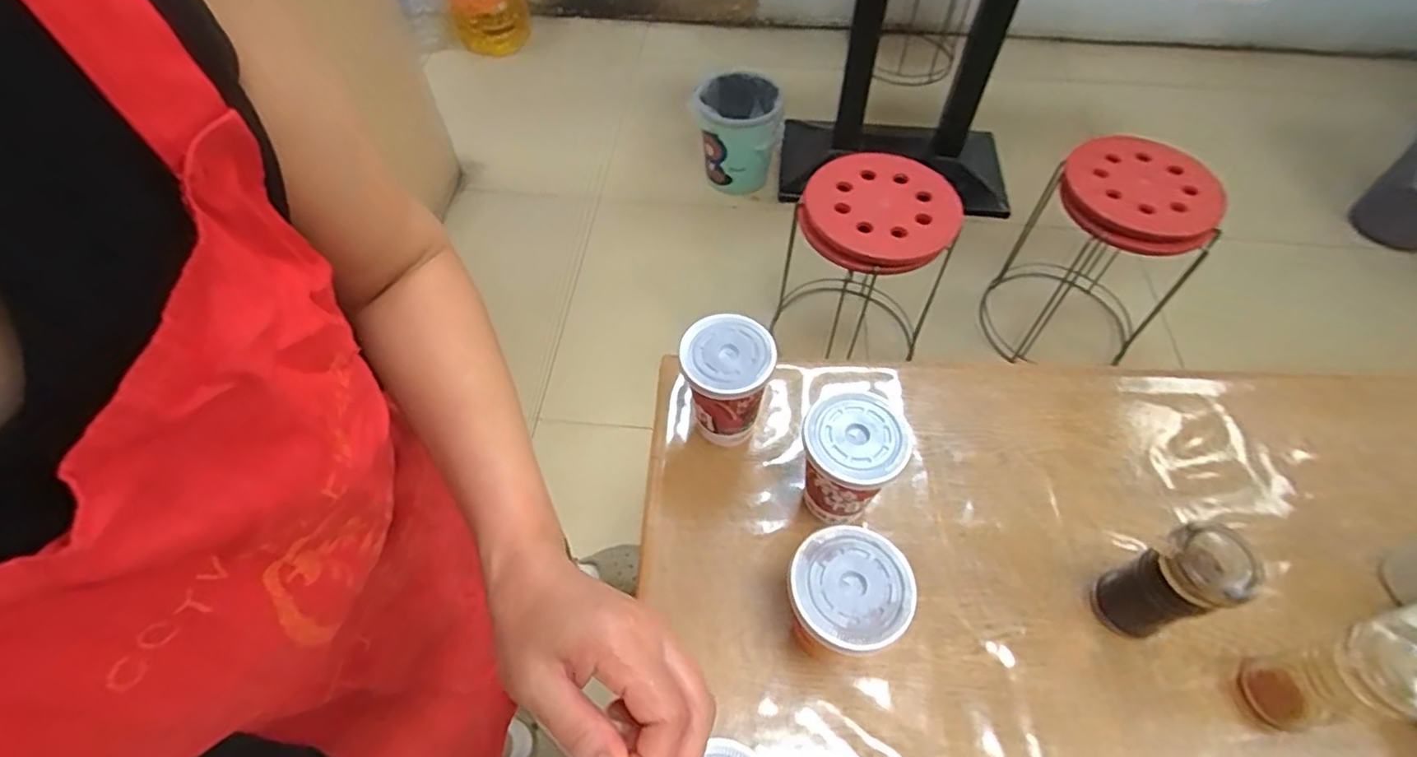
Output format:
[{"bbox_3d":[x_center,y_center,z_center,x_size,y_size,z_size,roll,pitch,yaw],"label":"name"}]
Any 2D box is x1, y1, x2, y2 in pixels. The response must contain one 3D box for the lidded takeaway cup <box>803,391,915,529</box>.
[{"bbox_3d":[0.122,0.079,0.571,0.082,0.131,0.076,0,56,0],"label":"lidded takeaway cup"}]

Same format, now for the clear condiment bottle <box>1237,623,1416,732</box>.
[{"bbox_3d":[0.456,0.223,0.465,0.062,0.127,0.056,-18,58,-12],"label":"clear condiment bottle"}]

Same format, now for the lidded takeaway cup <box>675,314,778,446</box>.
[{"bbox_3d":[0.017,0.010,0.614,0.088,0.122,0.078,-1,56,-1],"label":"lidded takeaway cup"}]

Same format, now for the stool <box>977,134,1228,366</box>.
[{"bbox_3d":[0.938,-0.292,1.548,0.383,0.516,0.333,35,63,21],"label":"stool"}]

